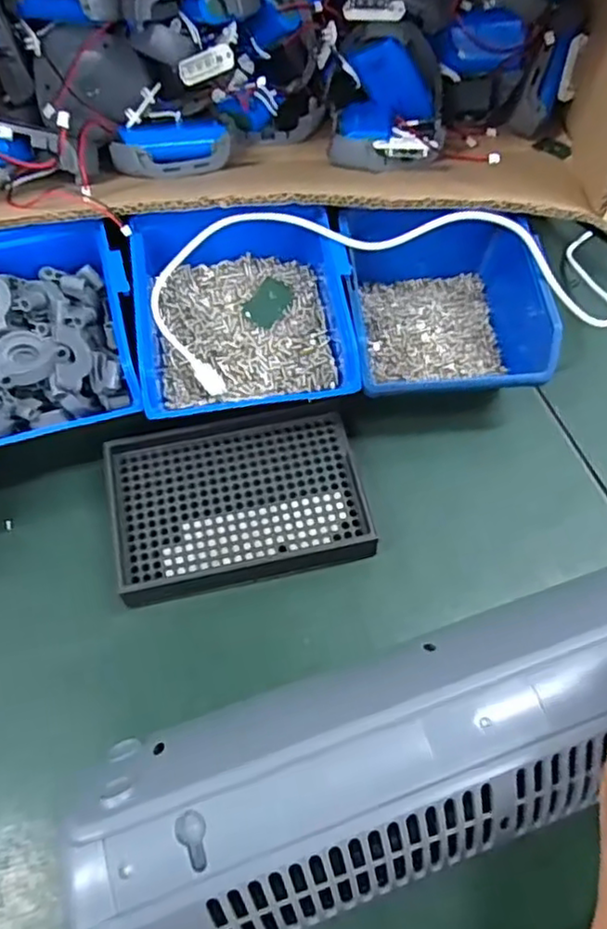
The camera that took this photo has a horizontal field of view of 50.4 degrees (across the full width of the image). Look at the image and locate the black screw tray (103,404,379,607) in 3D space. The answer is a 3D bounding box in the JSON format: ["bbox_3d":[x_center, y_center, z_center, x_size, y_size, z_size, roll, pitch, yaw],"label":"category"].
[{"bbox_3d":[-0.036,0.020,0.358,0.134,0.018,0.095,-11,64,-6],"label":"black screw tray"}]

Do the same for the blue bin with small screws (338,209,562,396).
[{"bbox_3d":[0.082,-0.096,0.390,0.113,0.064,0.134,-4,63,-3],"label":"blue bin with small screws"}]

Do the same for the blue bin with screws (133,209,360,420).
[{"bbox_3d":[-0.036,-0.093,0.378,0.117,0.056,0.127,-6,63,-3],"label":"blue bin with screws"}]

